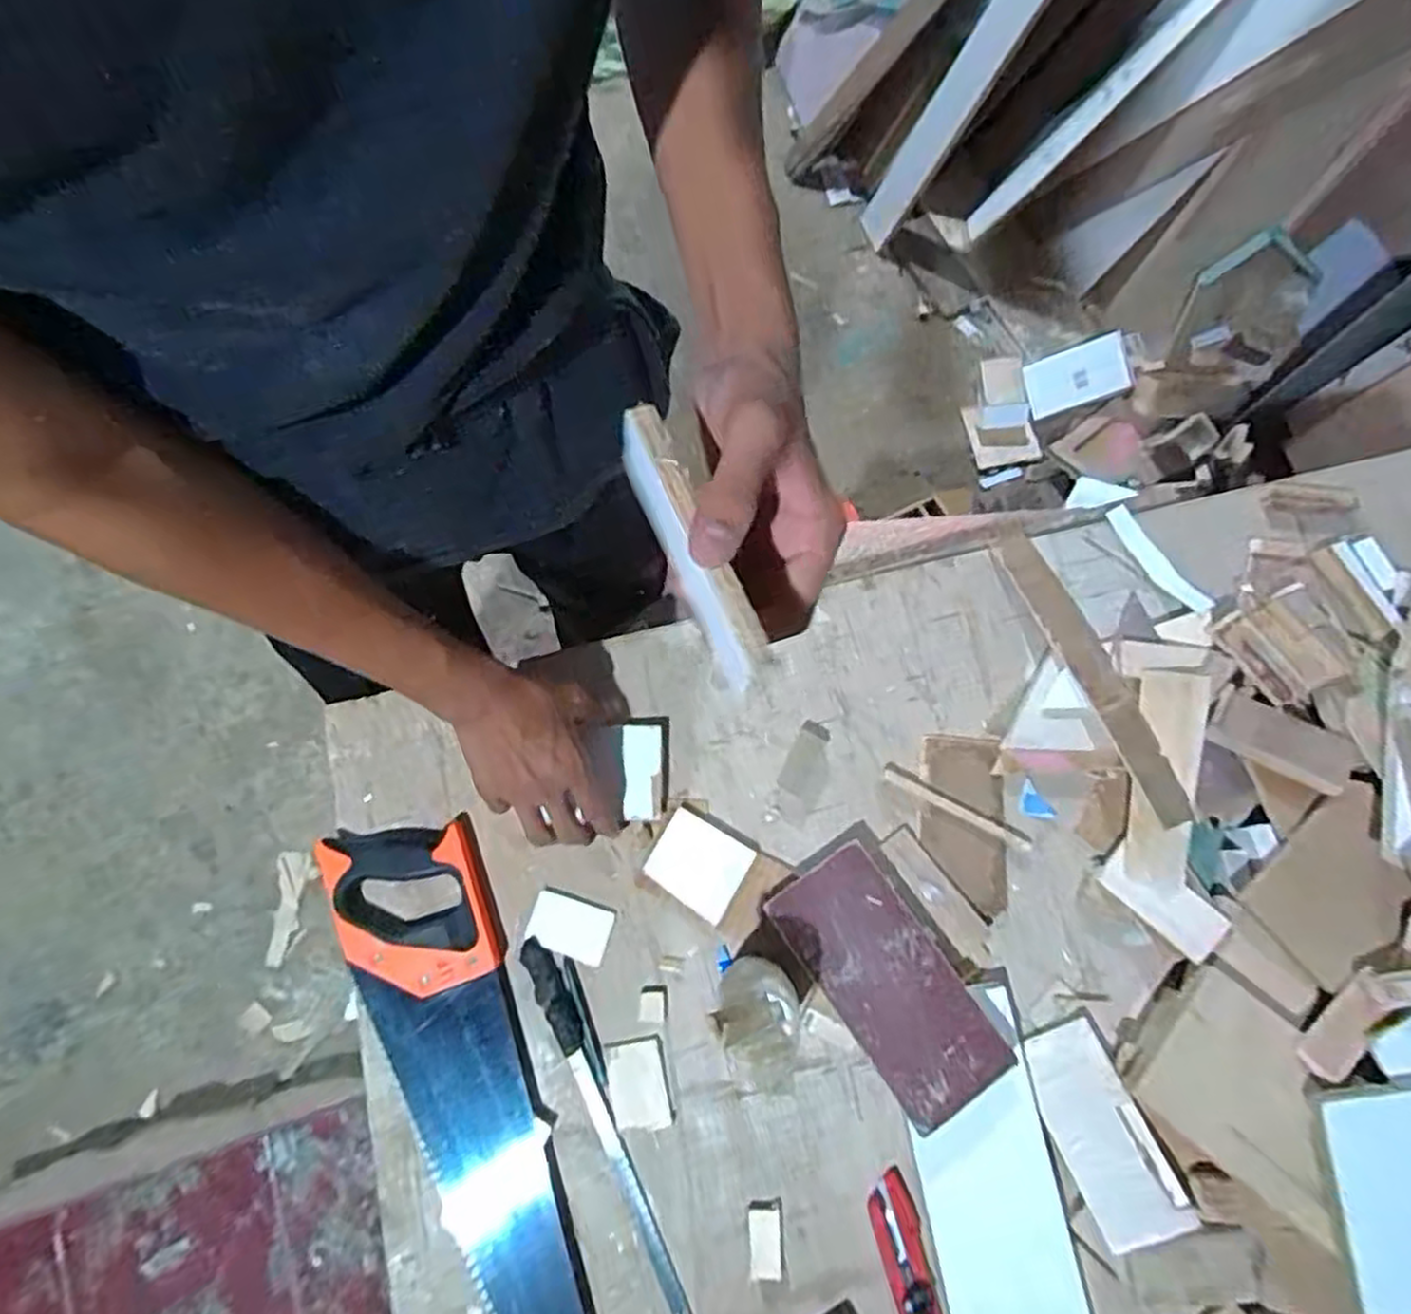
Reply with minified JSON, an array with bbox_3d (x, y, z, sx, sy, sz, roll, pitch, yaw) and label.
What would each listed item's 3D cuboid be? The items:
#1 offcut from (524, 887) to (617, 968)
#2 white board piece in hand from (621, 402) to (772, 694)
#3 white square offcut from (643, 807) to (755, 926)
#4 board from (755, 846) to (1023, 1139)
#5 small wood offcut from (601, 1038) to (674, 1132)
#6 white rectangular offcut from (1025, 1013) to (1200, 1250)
[{"bbox_3d":[-0.110,0.219,0.617,0.064,0.007,0.046,19,77,4],"label":"offcut"},{"bbox_3d":[-0.008,-0.046,0.323,0.010,0.043,0.130,-16,69,-22],"label":"white board piece in hand"},{"bbox_3d":[-0.006,0.170,0.624,0.073,0.008,0.065,31,79,6],"label":"white square offcut"},{"bbox_3d":[0.136,0.244,0.573,0.090,0.006,0.187,-34,73,-7],"label":"board"},{"bbox_3d":[-0.052,0.332,0.589,0.044,0.007,0.062,-11,77,-3],"label":"small wood offcut"},{"bbox_3d":[0.289,0.350,0.558,0.064,0.007,0.144,-27,73,9],"label":"white rectangular offcut"}]

